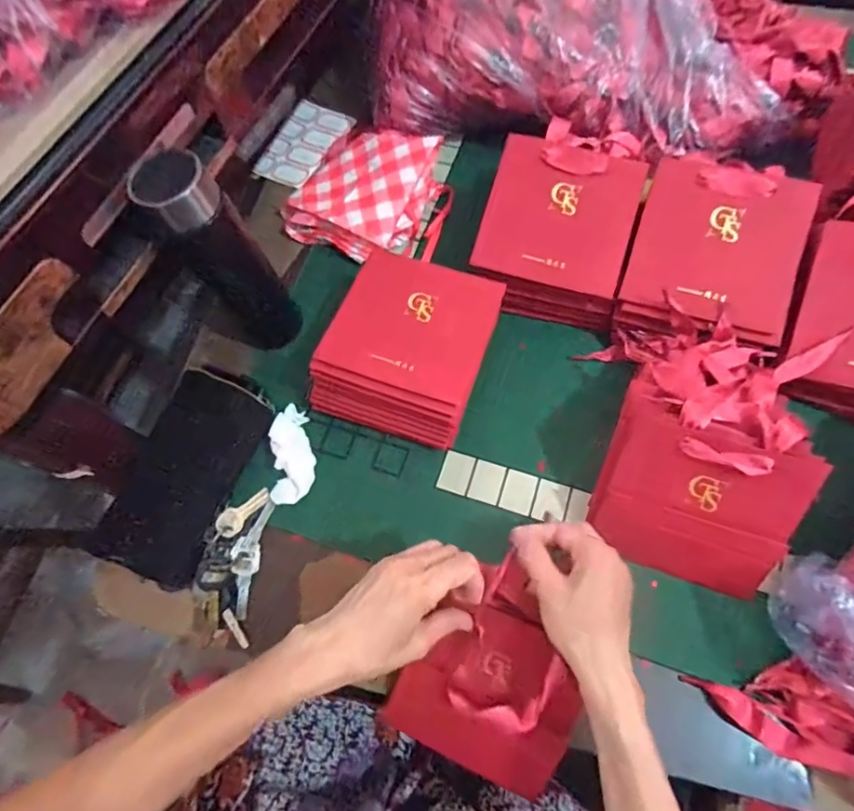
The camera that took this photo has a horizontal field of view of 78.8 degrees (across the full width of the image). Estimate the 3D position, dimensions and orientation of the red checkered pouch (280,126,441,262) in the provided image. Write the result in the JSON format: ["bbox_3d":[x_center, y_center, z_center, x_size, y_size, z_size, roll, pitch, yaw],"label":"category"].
[{"bbox_3d":[-0.078,-0.253,0.604,0.153,0.057,0.153,25,70,13],"label":"red checkered pouch"}]

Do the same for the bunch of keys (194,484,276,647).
[{"bbox_3d":[-0.177,0.143,0.476,0.042,0.038,0.129,6,67,5],"label":"bunch of keys"}]

